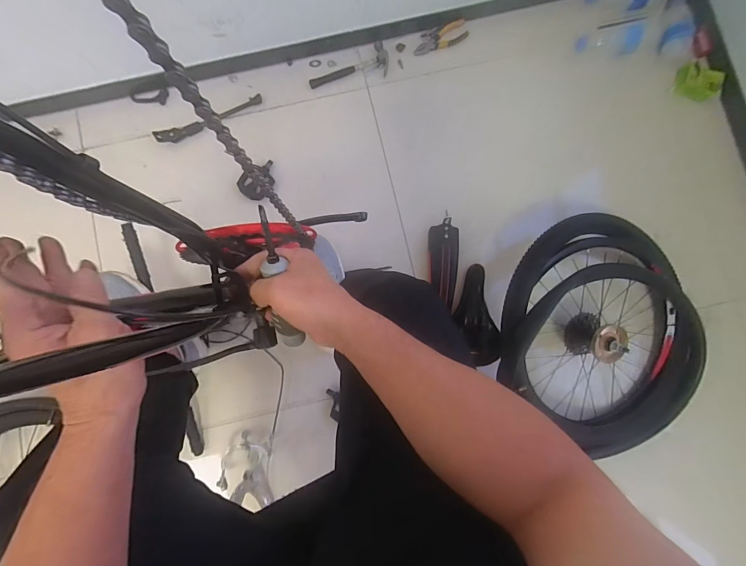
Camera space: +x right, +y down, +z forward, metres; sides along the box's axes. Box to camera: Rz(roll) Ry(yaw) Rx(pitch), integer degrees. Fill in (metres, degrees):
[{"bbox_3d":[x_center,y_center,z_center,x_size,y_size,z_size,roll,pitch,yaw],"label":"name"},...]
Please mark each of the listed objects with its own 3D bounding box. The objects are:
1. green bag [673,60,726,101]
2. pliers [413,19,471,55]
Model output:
[{"bbox_3d":[0.779,-0.479,0.838,0.024,0.069,0.153,0,46,-1],"label":"green bag"},{"bbox_3d":[0.182,-0.664,0.944,0.146,0.018,0.056,-18,85,-3],"label":"pliers"}]

